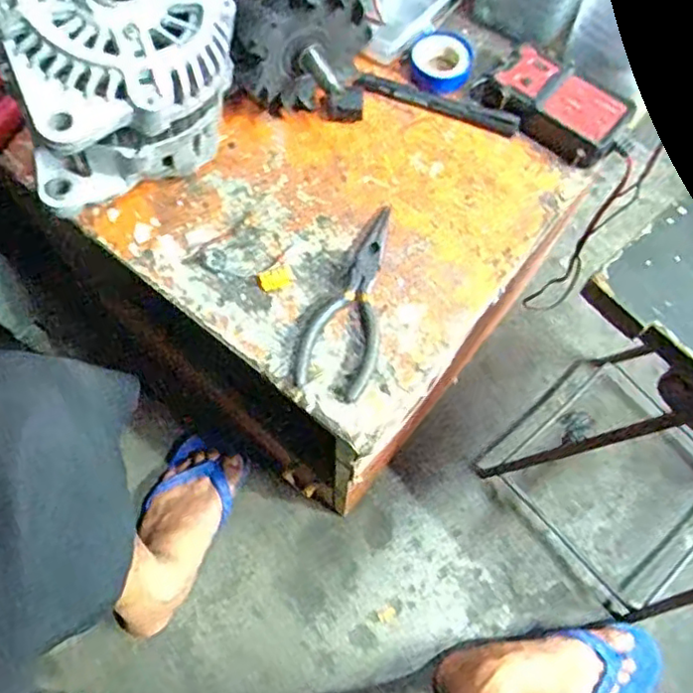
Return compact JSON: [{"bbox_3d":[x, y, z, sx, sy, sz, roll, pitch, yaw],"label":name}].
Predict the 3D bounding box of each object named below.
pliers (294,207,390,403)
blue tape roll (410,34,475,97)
[{"bbox_3d":[0.006,-0.036,0.447,0.050,0.013,0.147,17,71,5],"label":"pliers"},{"bbox_3d":[0.078,-0.233,0.518,0.048,0.013,0.051,0,70,-1],"label":"blue tape roll"}]

